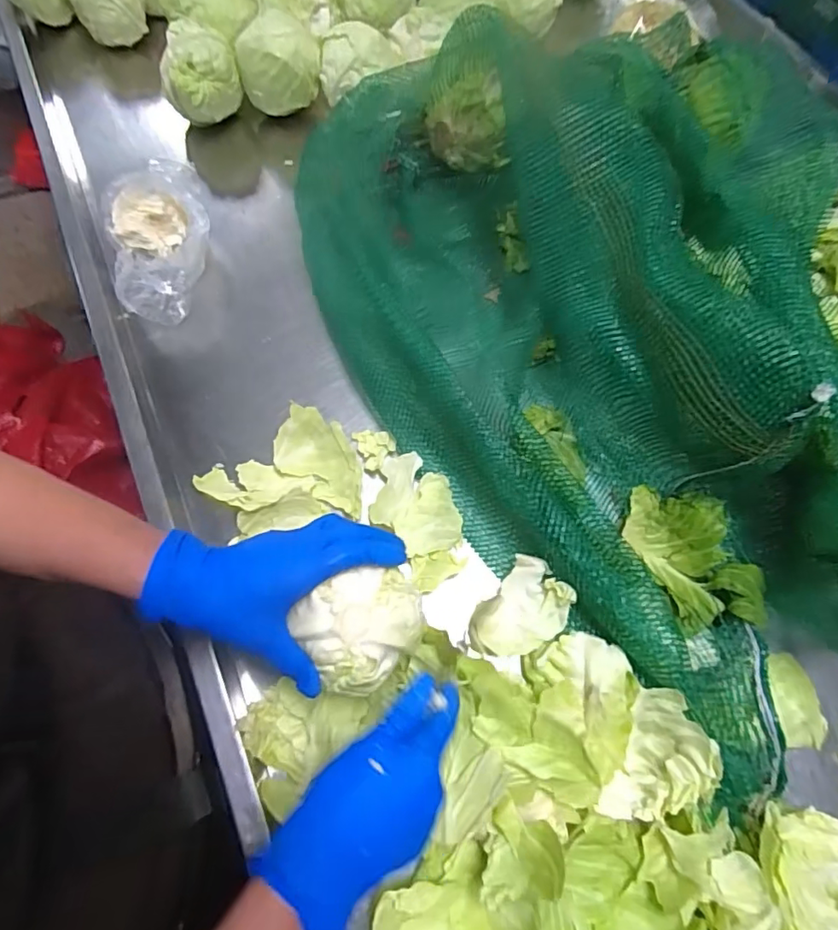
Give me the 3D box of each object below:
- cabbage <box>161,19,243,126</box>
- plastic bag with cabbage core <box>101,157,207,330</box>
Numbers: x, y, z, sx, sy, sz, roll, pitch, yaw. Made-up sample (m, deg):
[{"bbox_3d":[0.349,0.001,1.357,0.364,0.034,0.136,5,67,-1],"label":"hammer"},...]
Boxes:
[{"bbox_3d":[-0.295,-0.524,0.714,0.101,0.090,0.094,-23,69,-11],"label":"cabbage"},{"bbox_3d":[-0.307,-0.259,0.620,0.118,0.067,0.190,-14,68,-7],"label":"plastic bag with cabbage core"}]

